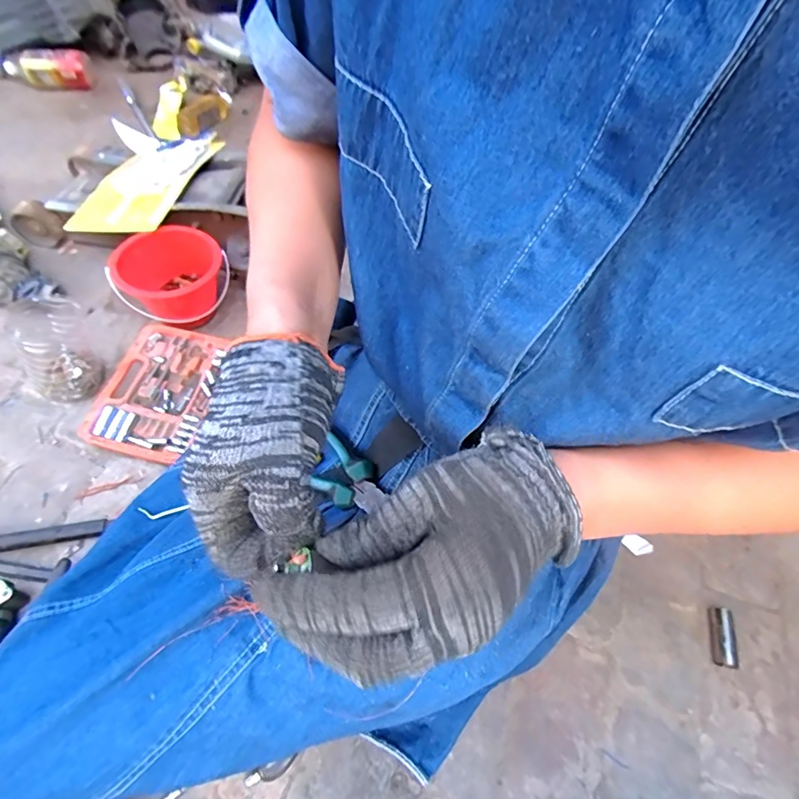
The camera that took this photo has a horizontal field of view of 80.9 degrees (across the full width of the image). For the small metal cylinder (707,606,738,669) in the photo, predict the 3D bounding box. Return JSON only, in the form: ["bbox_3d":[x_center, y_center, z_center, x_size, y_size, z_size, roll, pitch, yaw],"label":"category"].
[{"bbox_3d":[0.454,0.332,0.658,0.025,0.028,0.075,13,57,3],"label":"small metal cylinder"}]

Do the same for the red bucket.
[{"bbox_3d":[-0.412,-0.217,0.864,0.181,0.130,0.181,1,51,-1],"label":"red bucket"}]

